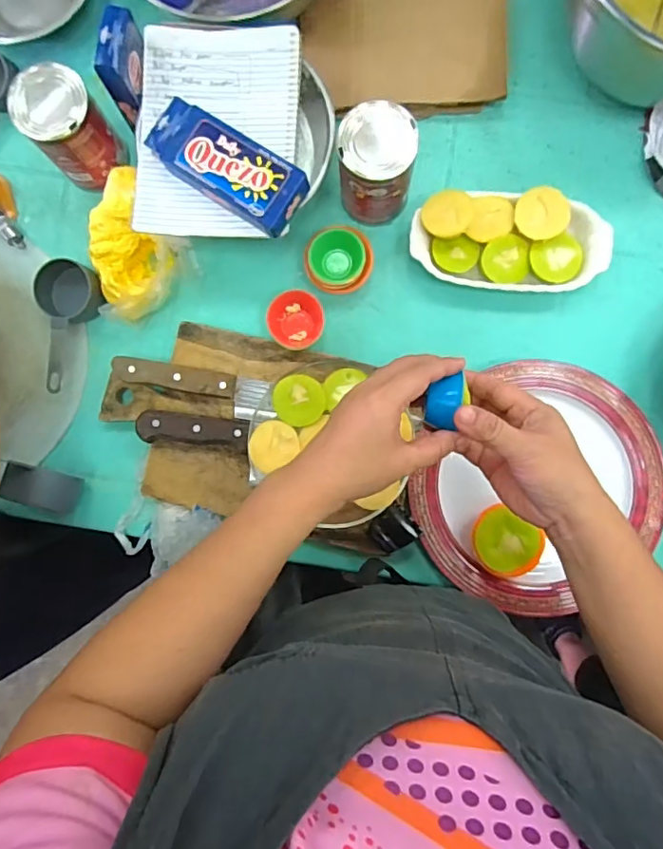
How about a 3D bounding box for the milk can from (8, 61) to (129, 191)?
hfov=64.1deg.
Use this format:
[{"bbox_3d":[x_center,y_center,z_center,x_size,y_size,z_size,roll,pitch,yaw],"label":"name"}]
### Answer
[{"bbox_3d":[-0.261,-0.295,0.532,0.069,0.117,0.075,0,87,1],"label":"milk can"}]

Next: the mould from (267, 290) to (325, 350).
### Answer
[{"bbox_3d":[-0.037,-0.107,0.552,0.057,0.026,0.057,-3,87,1],"label":"mould"}]

